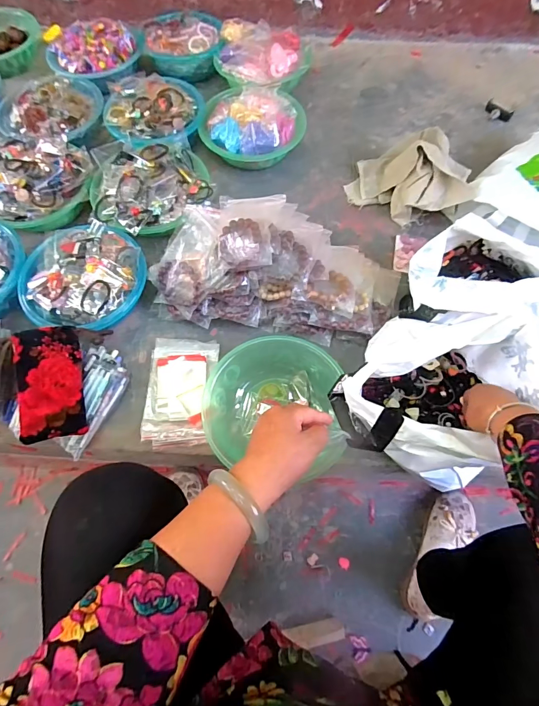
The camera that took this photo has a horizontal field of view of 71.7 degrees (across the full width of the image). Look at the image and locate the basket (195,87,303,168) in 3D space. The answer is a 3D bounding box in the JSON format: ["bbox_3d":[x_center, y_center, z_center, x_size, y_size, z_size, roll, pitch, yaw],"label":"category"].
[{"bbox_3d":[-0.040,-0.521,0.858,0.220,0.103,0.215,0,67,0],"label":"basket"}]

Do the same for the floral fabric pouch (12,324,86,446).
[{"bbox_3d":[-0.345,0.047,0.588,0.091,0.024,0.171,-6,84,-22],"label":"floral fabric pouch"}]

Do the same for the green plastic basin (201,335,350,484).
[{"bbox_3d":[0.008,0.084,0.625,0.219,0.067,0.213,0,67,0],"label":"green plastic basin"}]

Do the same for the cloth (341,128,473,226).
[{"bbox_3d":[0.309,-0.384,0.802,0.245,0.102,0.186,27,69,11],"label":"cloth"}]

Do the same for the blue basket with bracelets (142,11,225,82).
[{"bbox_3d":[-0.220,-0.806,0.971,0.212,0.067,0.207,0,67,0],"label":"blue basket with bracelets"}]

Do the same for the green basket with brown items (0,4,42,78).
[{"bbox_3d":[-0.721,-0.828,0.990,0.241,0.067,0.222,0,67,0],"label":"green basket with brown items"}]

